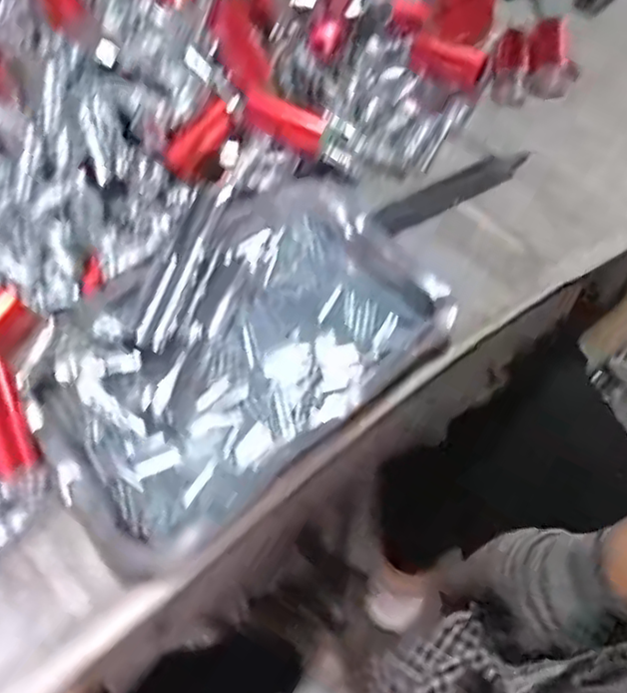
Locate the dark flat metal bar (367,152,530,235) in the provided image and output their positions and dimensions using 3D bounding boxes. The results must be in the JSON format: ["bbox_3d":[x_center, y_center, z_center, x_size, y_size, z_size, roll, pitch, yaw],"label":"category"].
[{"bbox_3d":[0.106,-0.120,0.516,0.126,0.006,0.027,-24,62,2],"label":"dark flat metal bar"}]

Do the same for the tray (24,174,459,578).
[{"bbox_3d":[-0.055,-0.005,0.430,0.258,0.026,0.182,-37,66,-18],"label":"tray"}]

